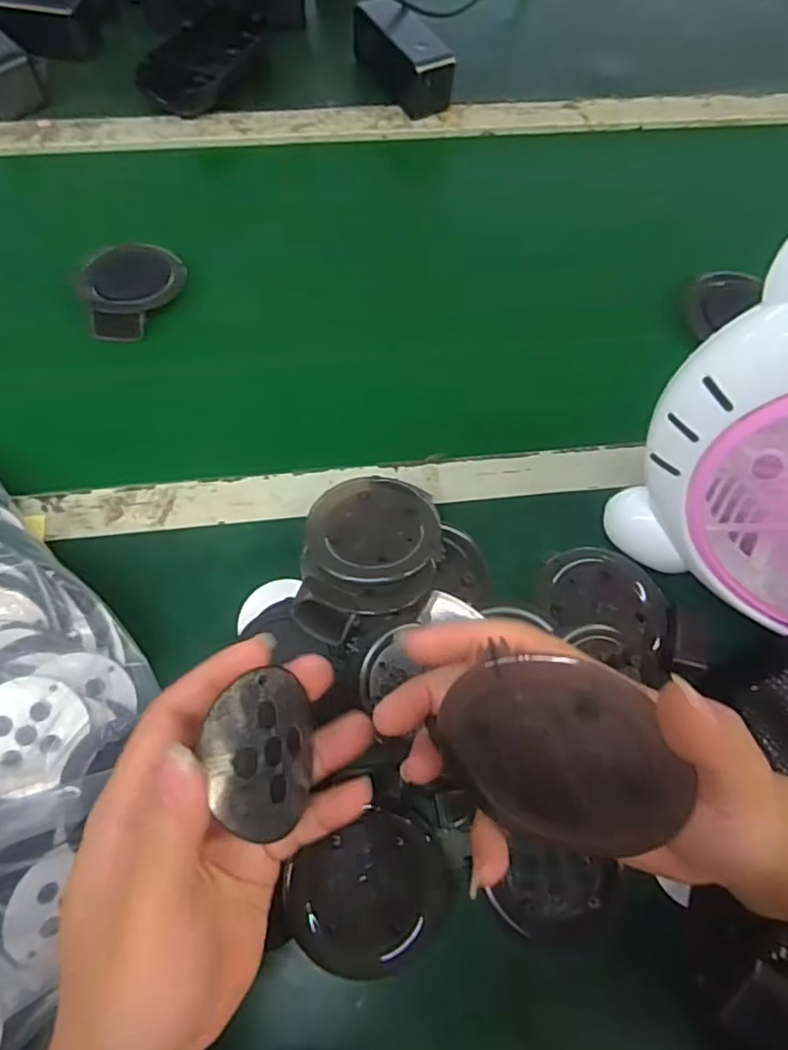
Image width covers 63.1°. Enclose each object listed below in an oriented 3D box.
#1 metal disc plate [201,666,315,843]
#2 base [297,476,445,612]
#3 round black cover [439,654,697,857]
[{"bbox_3d":[-0.050,0.087,0.246,0.007,0.058,0.058,-11,104,29],"label":"metal disc plate"},{"bbox_3d":[-0.014,0.014,0.449,0.093,0.036,0.108,2,64,-1],"label":"base"},{"bbox_3d":[0.063,0.088,0.235,0.088,0.078,0.004,59,33,-13],"label":"round black cover"}]

